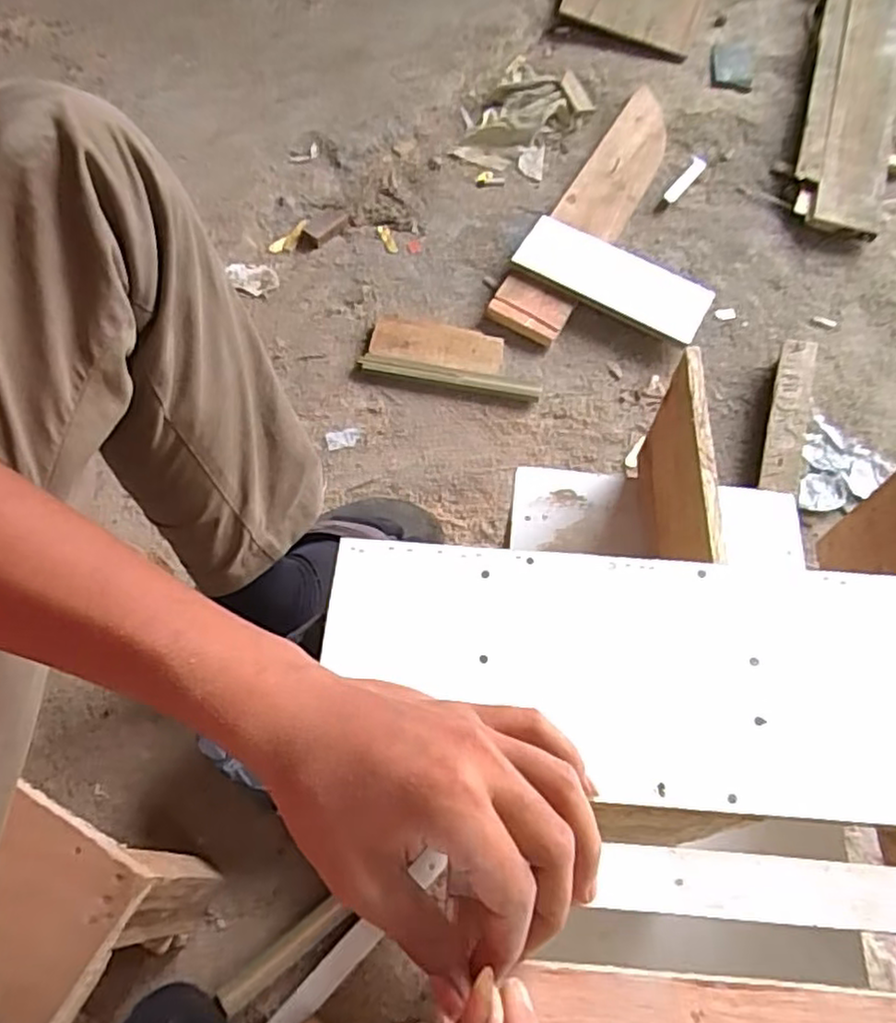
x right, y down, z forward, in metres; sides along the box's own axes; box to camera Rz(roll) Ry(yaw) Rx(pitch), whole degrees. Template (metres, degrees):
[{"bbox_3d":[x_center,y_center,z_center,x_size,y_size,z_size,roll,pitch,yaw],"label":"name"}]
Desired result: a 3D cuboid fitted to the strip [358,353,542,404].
[{"bbox_3d":[0.003,-0.171,0.872,0.230,0.009,0.029,10,64,1],"label":"strip"}]

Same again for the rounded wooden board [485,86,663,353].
[{"bbox_3d":[0.221,-0.455,1.018,0.100,0.031,0.547,27,65,9],"label":"rounded wooden board"}]

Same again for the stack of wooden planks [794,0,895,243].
[{"bbox_3d":[0.721,-0.842,1.201,0.148,0.046,0.979,16,65,5],"label":"stack of wooden planks"}]

